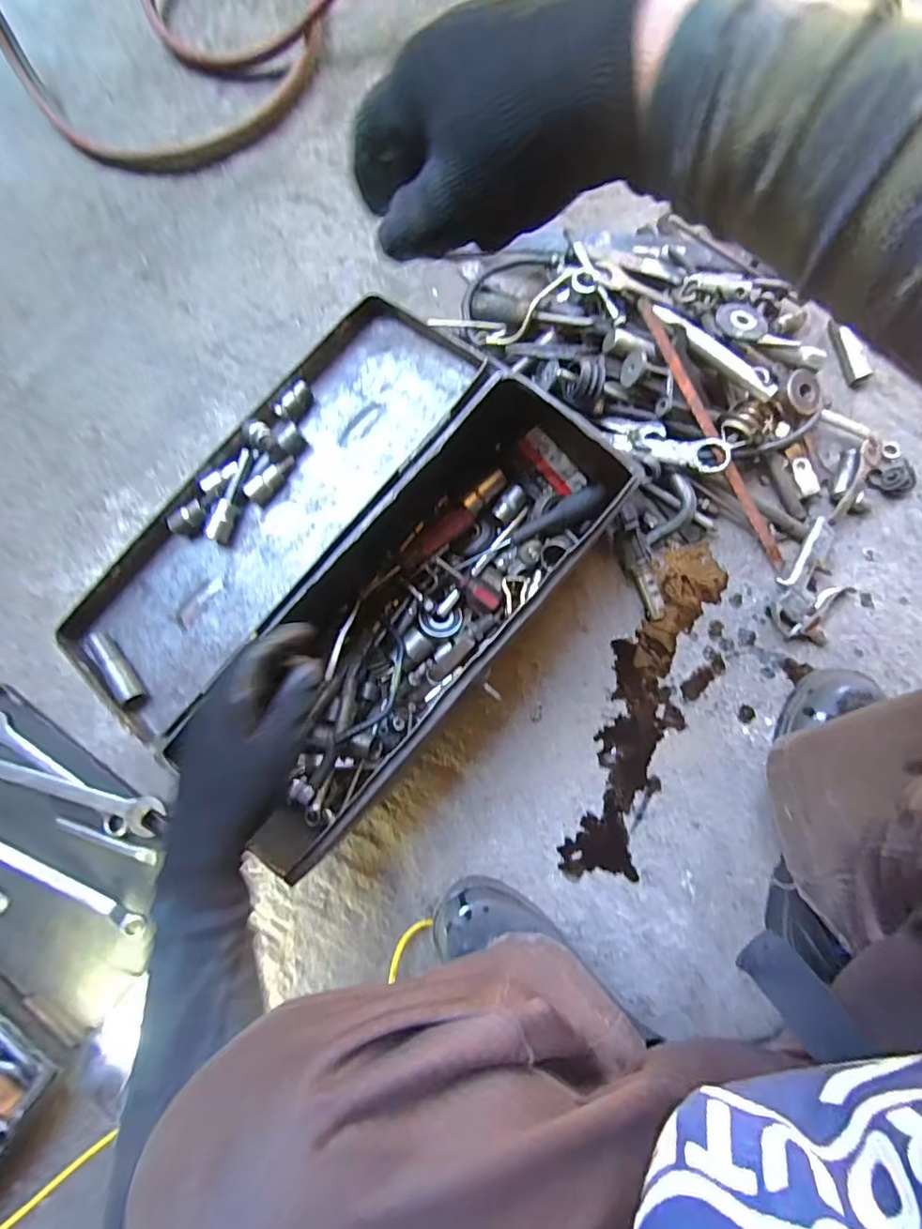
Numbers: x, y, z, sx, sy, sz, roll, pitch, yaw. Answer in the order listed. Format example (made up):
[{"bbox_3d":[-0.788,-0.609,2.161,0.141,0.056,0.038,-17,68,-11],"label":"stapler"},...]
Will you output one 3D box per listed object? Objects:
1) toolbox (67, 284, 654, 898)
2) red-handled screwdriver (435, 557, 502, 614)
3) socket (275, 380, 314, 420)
[{"bbox_3d":[-0.106,-0.048,0.500,0.316,0.131,0.439,41,86,5],"label":"toolbox"},{"bbox_3d":[0.006,-0.032,0.539,0.077,0.028,0.026,41,85,-11],"label":"red-handled screwdriver"},{"bbox_3d":[-0.158,-0.204,0.506,0.017,0.016,0.039,36,85,5],"label":"socket"}]

